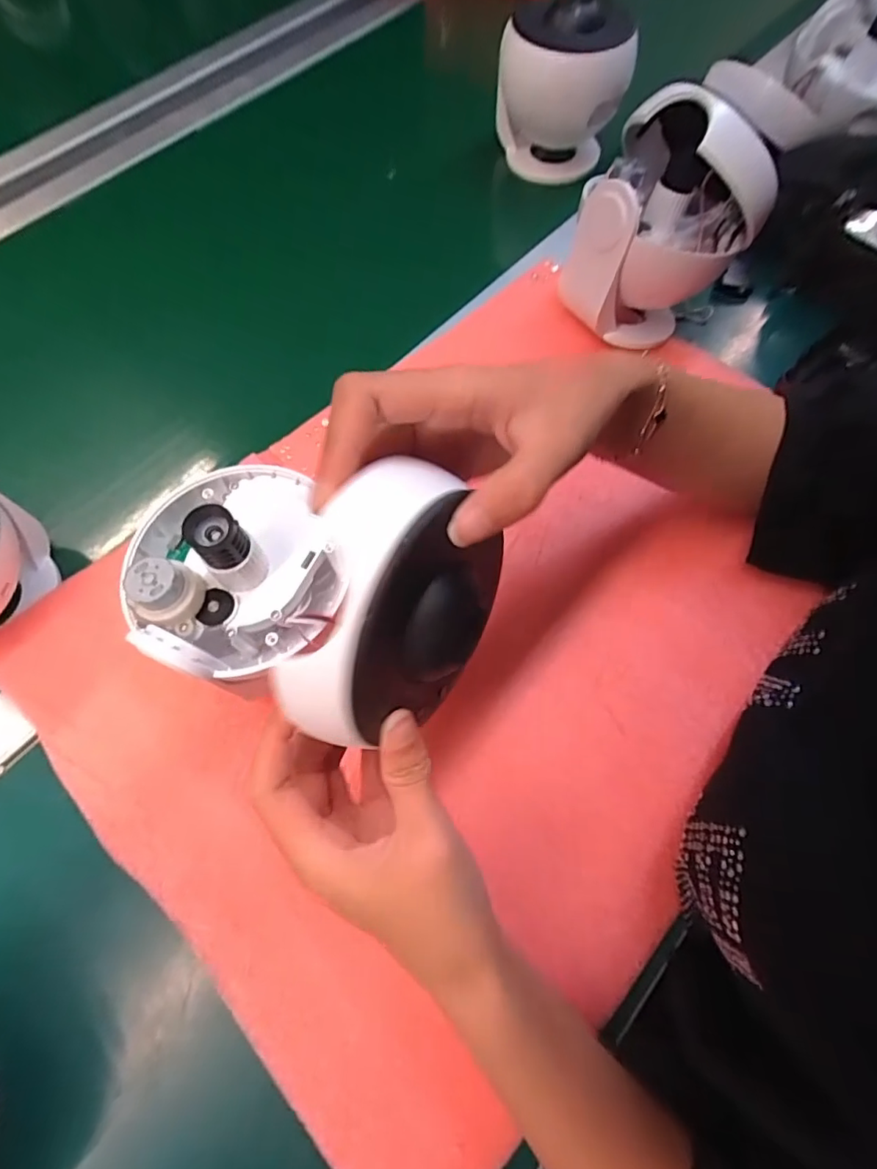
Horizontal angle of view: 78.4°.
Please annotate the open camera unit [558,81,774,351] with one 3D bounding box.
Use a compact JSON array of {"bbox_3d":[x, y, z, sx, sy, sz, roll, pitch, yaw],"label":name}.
[{"bbox_3d":[0.158,-0.247,0.377,0.112,0.139,0.113,26,69,13],"label":"open camera unit"}]

